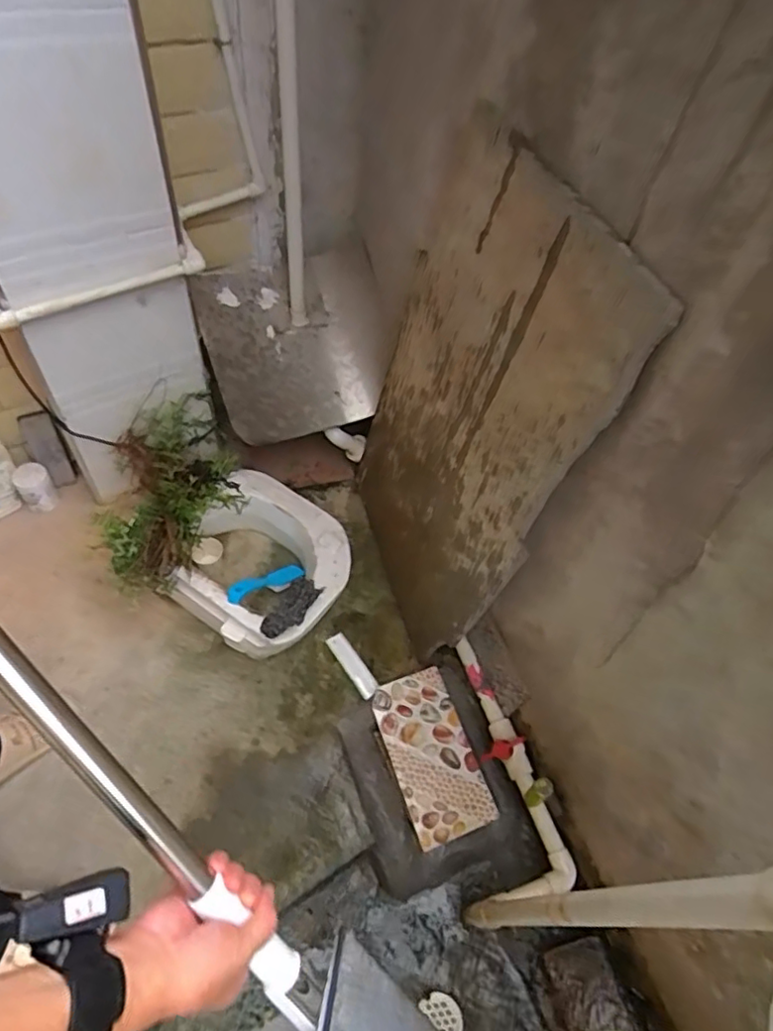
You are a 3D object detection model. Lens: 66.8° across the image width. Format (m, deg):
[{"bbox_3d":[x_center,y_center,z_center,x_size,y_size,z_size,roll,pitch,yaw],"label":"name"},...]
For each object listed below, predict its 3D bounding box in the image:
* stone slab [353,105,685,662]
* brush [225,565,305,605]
[{"bbox_3d":[0.109,-0.141,1.050,0.029,0.867,0.533,-7,54,-22],"label":"stone slab"},{"bbox_3d":[-0.247,0.141,1.239,0.037,0.037,0.231,36,22,20],"label":"brush"}]

